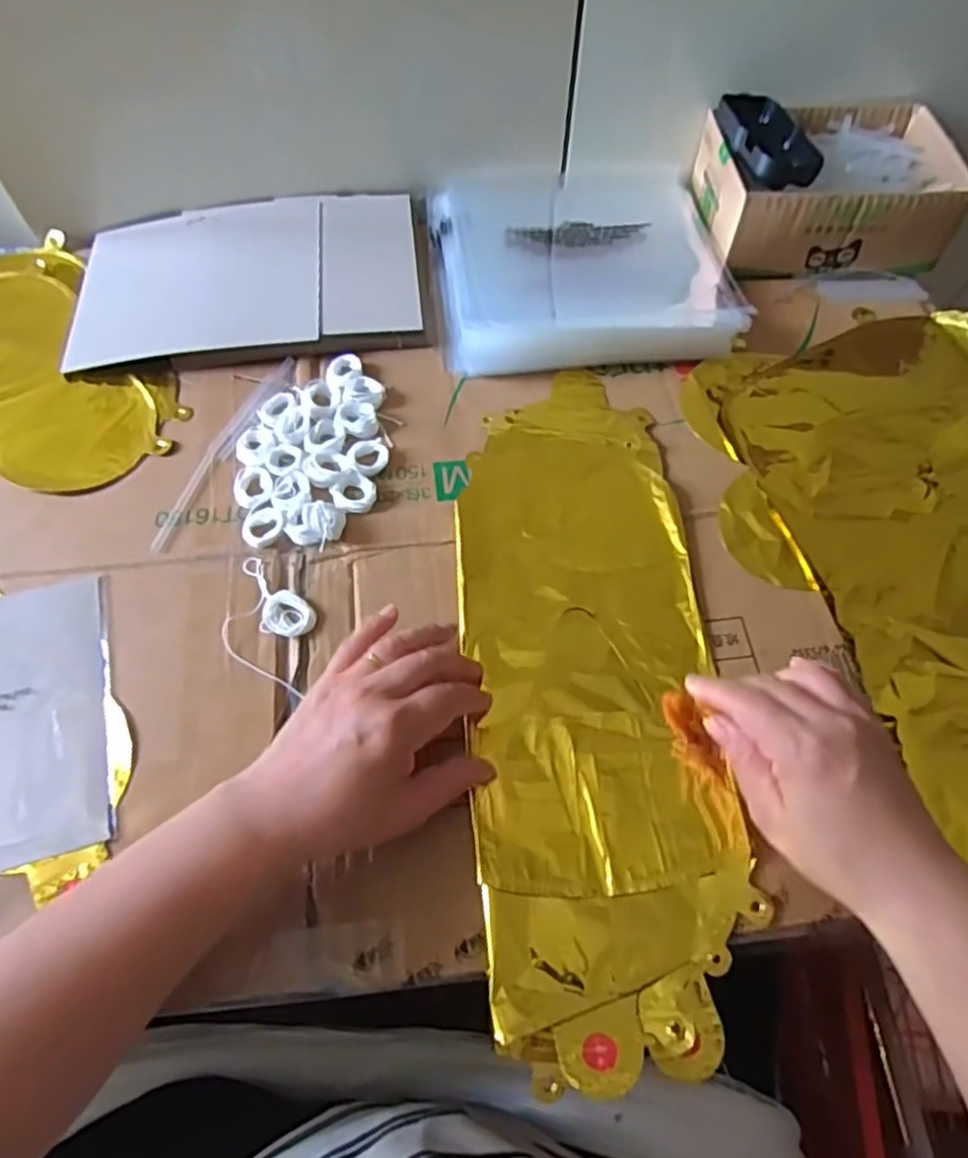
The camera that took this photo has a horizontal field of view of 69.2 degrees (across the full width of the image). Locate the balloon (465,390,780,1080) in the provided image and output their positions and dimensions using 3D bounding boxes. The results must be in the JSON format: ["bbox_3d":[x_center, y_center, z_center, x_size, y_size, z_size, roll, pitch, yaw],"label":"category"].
[{"bbox_3d":[0.063,0.049,0.422,0.145,0.018,0.412,-1,63,-1],"label":"balloon"}]

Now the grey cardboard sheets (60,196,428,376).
[{"bbox_3d":[-0.187,-0.243,0.559,0.264,0.015,0.163,-6,63,-3],"label":"grey cardboard sheets"}]

